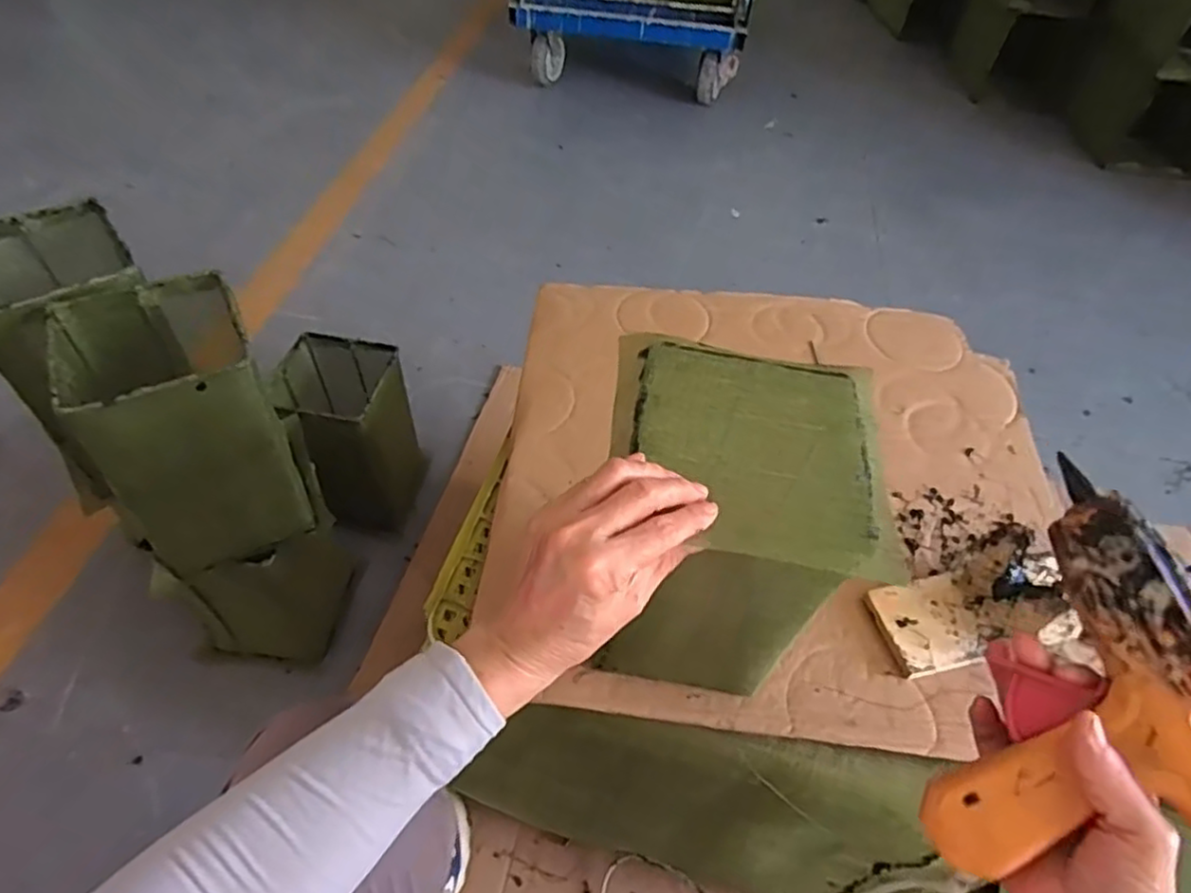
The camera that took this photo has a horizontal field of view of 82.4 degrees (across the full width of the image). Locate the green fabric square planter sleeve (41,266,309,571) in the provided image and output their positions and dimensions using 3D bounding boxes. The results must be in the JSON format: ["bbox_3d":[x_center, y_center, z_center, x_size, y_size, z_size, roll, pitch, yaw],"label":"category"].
[{"bbox_3d":[-0.383,-0.019,0.656,0.139,0.231,0.158,-17,54,-18],"label":"green fabric square planter sleeve"}]

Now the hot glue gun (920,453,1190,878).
[{"bbox_3d":[0.263,0.130,0.333,0.136,0.045,0.208,22,86,30],"label":"hot glue gun"}]

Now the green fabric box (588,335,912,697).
[{"bbox_3d":[0.086,0.066,0.497,0.157,0.229,0.153,8,51,3],"label":"green fabric box"}]

